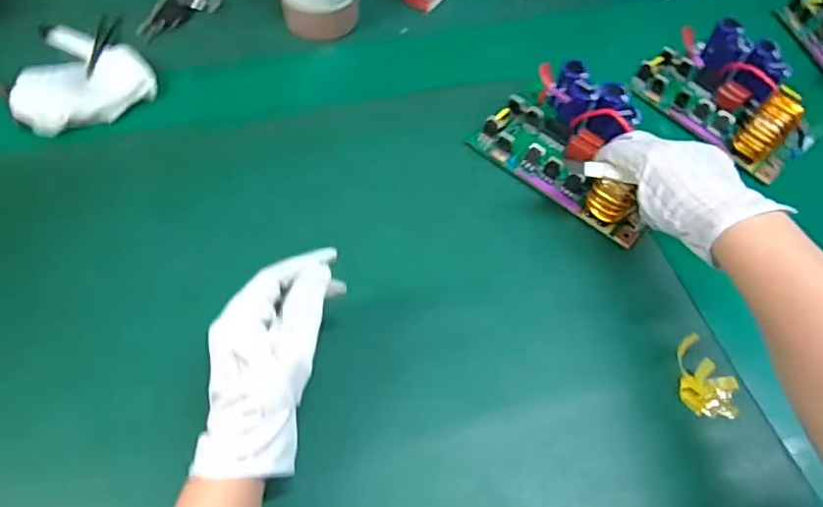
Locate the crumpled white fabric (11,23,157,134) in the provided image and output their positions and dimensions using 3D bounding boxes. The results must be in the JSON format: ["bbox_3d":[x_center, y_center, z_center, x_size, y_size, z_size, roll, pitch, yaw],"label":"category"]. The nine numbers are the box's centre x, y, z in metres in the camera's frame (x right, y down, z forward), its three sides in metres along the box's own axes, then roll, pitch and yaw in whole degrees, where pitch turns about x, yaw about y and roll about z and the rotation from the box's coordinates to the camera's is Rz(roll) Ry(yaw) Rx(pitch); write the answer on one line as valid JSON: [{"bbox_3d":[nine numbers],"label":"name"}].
[{"bbox_3d":[-0.370,-0.203,0.614,0.134,0.024,0.175,-28,65,-20],"label":"crumpled white fabric"}]

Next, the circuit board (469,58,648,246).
[{"bbox_3d":[0.174,-0.115,0.559,0.183,0.068,0.118,38,63,18],"label":"circuit board"}]

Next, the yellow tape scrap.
[{"bbox_3d":[0.247,0.106,0.466,0.061,0.024,0.046,33,62,15],"label":"yellow tape scrap"}]

